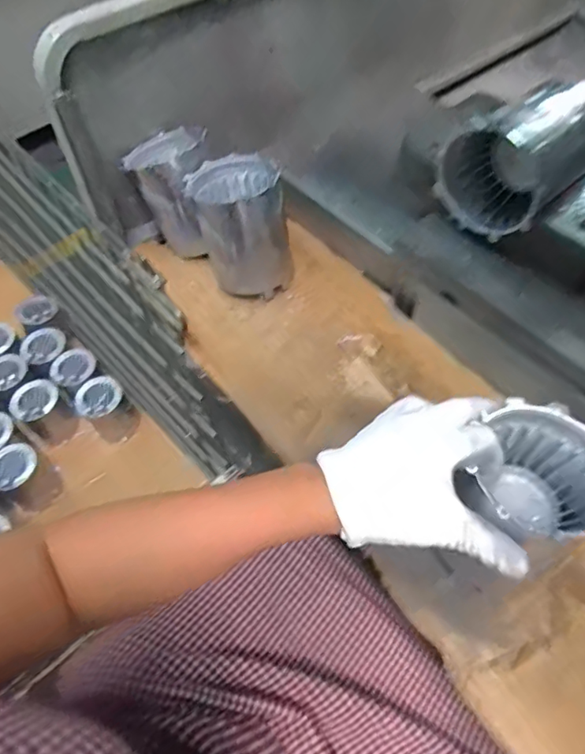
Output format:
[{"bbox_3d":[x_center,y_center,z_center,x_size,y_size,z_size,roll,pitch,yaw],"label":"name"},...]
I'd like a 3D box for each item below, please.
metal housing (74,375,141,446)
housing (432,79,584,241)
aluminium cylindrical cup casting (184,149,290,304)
[{"bbox_3d":[-0.370,0.066,1.069,0.094,0.112,0.097,-38,63,-20],"label":"metal housing"},{"bbox_3d":[0.202,-0.196,0.454,0.096,0.098,0.126,39,67,24],"label":"housing"},{"bbox_3d":[-0.053,-0.159,0.568,0.091,0.112,0.110,-16,58,-8],"label":"aluminium cylindrical cup casting"}]

